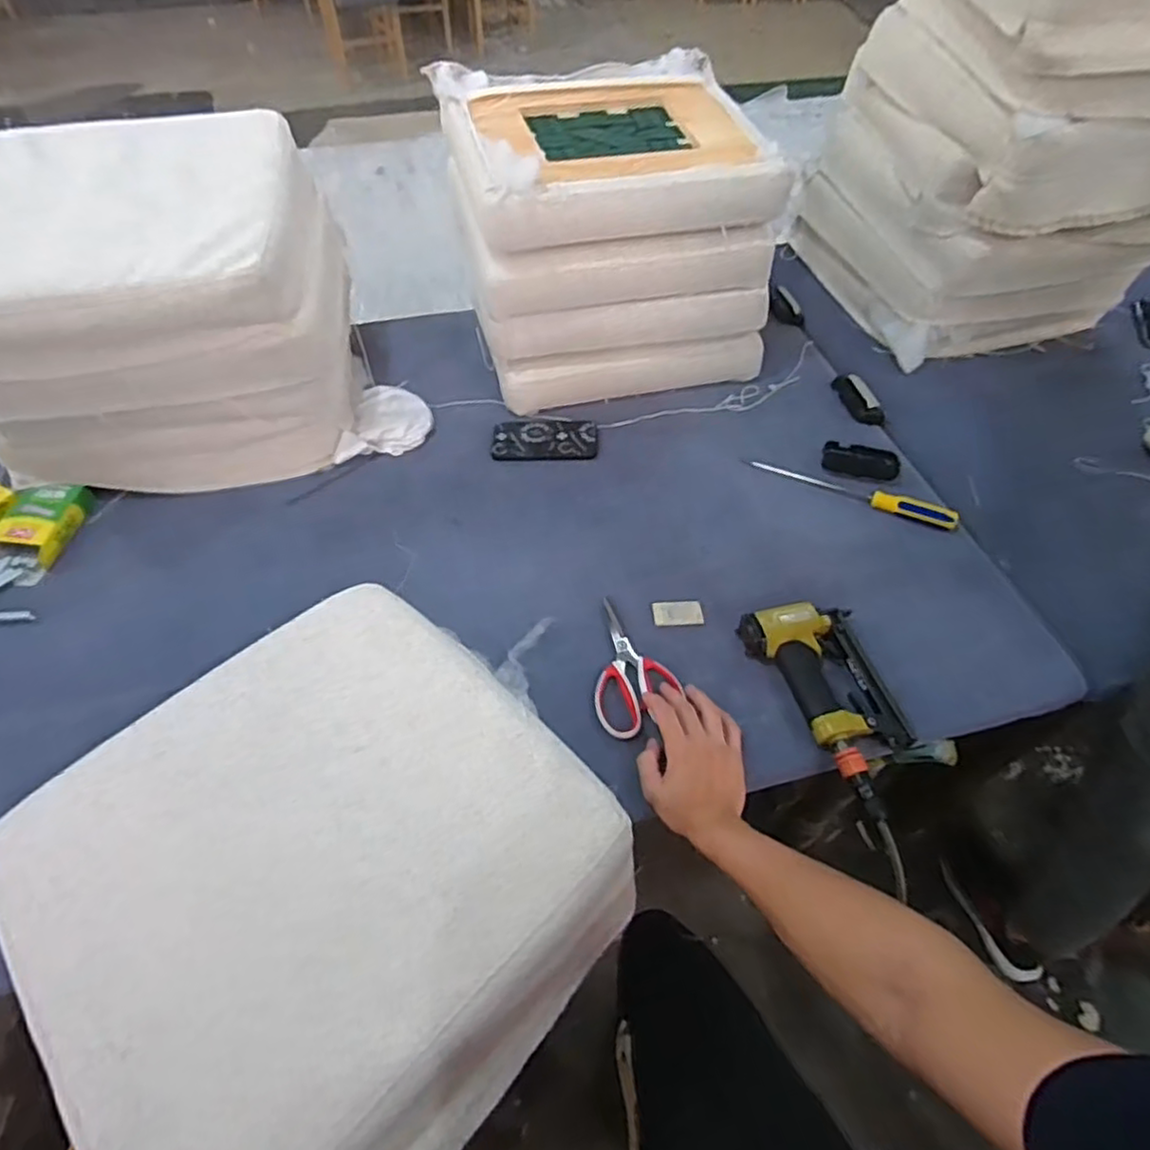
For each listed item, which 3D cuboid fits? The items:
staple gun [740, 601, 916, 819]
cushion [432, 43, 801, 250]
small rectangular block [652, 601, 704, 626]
[{"bbox_3d":[0.306,0.132,0.765,0.132,0.044,0.254,-16,50,-13],"label":"staple gun"},{"bbox_3d":[0.047,-0.646,1.030,0.450,0.104,0.405,-11,54,-10],"label":"cushion"},{"bbox_3d":[0.131,0.049,0.863,0.062,0.005,0.036,-2,48,-1],"label":"small rectangular block"}]

